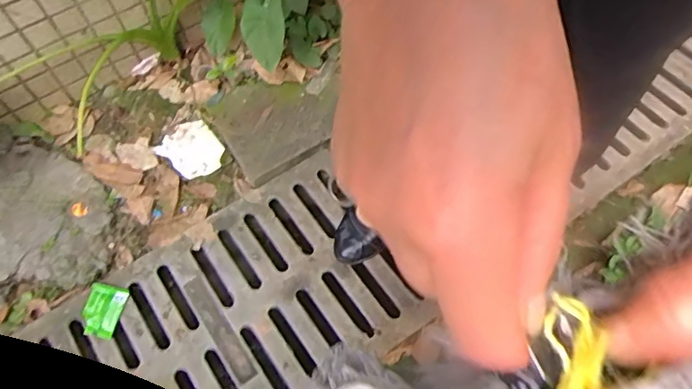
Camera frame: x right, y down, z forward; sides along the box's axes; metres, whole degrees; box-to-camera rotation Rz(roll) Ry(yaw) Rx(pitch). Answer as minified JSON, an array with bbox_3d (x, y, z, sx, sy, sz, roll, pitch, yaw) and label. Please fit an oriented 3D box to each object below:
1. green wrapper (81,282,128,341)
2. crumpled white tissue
[{"bbox_3d":[-0.402,0.190,0.867,0.060,0.016,0.083,11,64,6],"label":"green wrapper"},{"bbox_3d":[-0.289,-0.085,0.993,0.111,0.013,0.101,39,70,18],"label":"crumpled white tissue"}]

